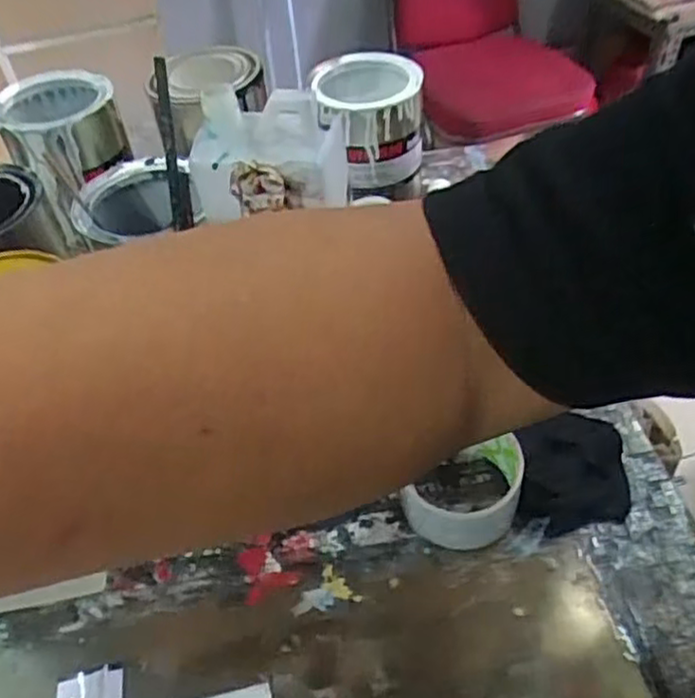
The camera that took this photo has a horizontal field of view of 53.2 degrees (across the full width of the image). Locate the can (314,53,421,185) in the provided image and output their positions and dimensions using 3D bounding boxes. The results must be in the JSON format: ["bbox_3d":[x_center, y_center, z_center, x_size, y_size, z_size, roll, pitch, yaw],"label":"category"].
[{"bbox_3d":[0.022,-0.223,0.671,0.095,0.093,0.105,-8,46,-3],"label":"can"}]

